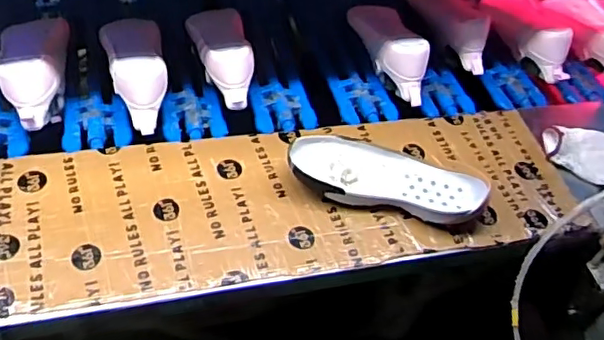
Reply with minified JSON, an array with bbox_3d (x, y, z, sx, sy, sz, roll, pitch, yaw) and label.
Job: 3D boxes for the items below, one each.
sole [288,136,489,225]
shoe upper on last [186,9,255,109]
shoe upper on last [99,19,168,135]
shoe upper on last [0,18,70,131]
[{"bbox_3d":[0.111,0.013,0.781,0.254,0.045,0.093,12,47,5],"label":"sole"},{"bbox_3d":[-0.133,-0.197,0.945,0.095,0.093,0.223,-5,48,-10],"label":"shoe upper on last"},{"bbox_3d":[-0.251,-0.151,0.885,0.086,0.091,0.229,-8,49,-13],"label":"shoe upper on last"},{"bbox_3d":[-0.401,-0.162,0.866,0.090,0.098,0.242,-6,49,-12],"label":"shoe upper on last"}]

